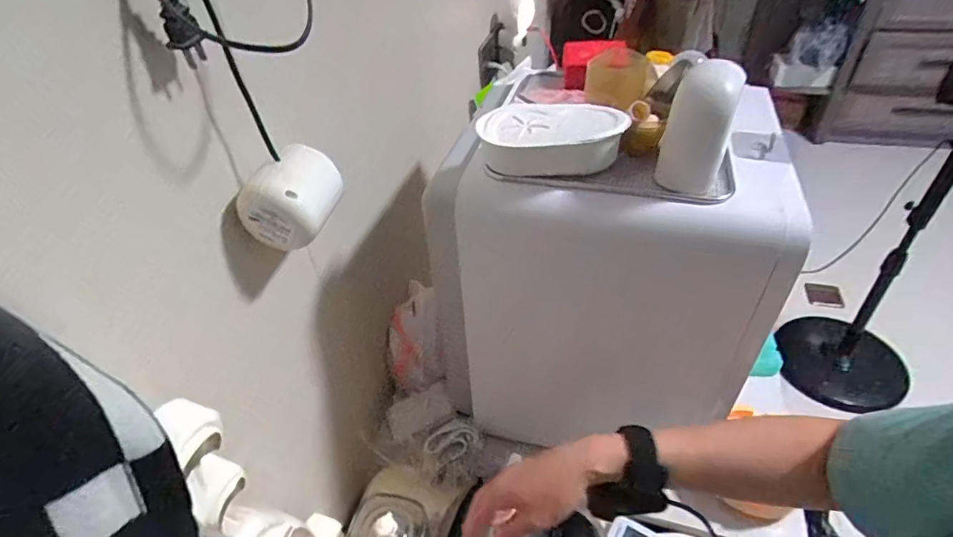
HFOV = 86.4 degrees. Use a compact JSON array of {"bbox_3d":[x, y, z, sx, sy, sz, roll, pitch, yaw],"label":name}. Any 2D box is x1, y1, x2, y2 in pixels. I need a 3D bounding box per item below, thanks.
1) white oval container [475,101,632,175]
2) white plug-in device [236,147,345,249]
[{"bbox_3d":[0.072,-0.124,0.491,0.137,0.041,0.087,-7,39,-3],"label":"white oval container"},{"bbox_3d":[-0.164,-0.063,0.450,0.079,0.070,0.065,2,40,8],"label":"white plug-in device"}]

